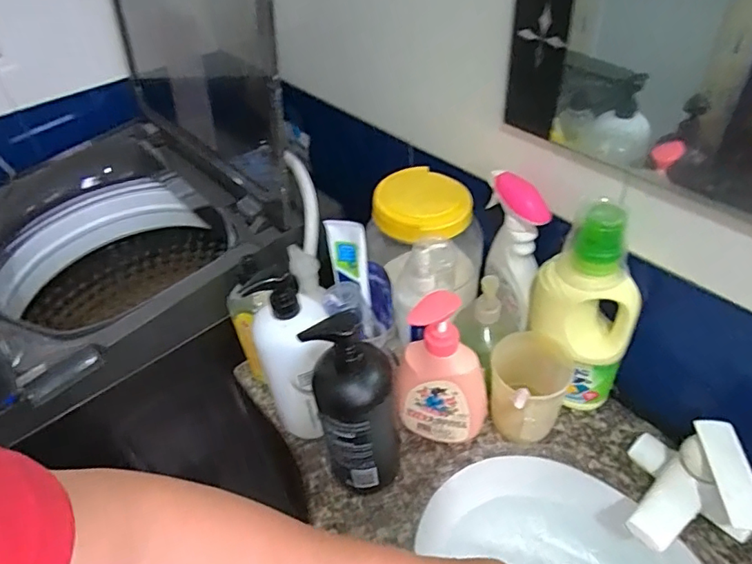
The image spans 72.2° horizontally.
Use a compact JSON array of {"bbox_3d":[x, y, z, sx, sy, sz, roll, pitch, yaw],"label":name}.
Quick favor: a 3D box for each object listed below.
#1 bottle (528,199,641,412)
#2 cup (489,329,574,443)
[{"bbox_3d":[0.232,0.042,0.590,0.068,0.278,0.109,-30,47,-24],"label":"bottle"},{"bbox_3d":[0.178,0.138,0.610,0.085,0.121,0.102,9,45,17],"label":"cup"}]

